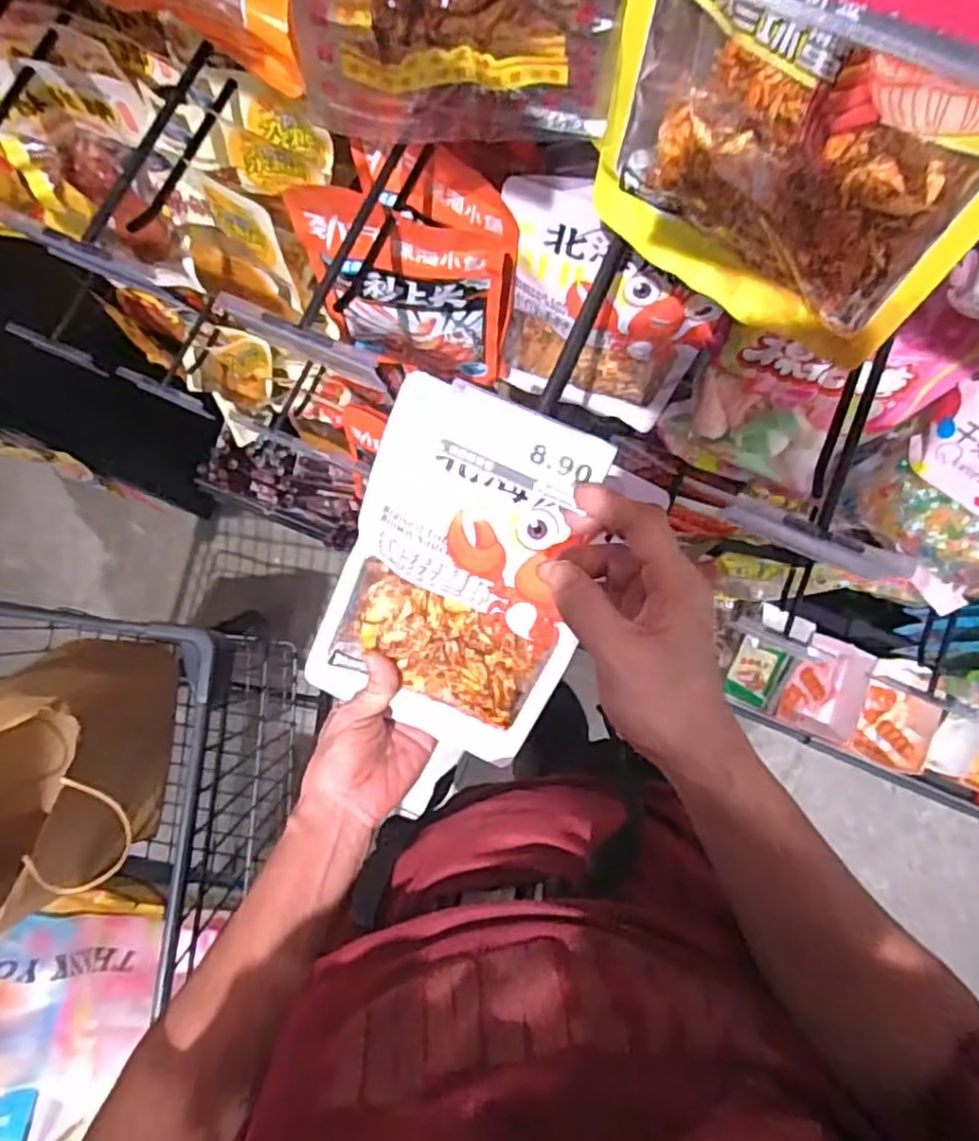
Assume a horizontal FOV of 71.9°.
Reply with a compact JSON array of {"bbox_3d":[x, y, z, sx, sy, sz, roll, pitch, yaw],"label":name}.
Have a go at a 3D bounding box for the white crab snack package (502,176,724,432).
[{"bbox_3d":[0.093,-0.201,0.559,0.167,0.243,0.047,18,82,4],"label":"white crab snack package"}]

